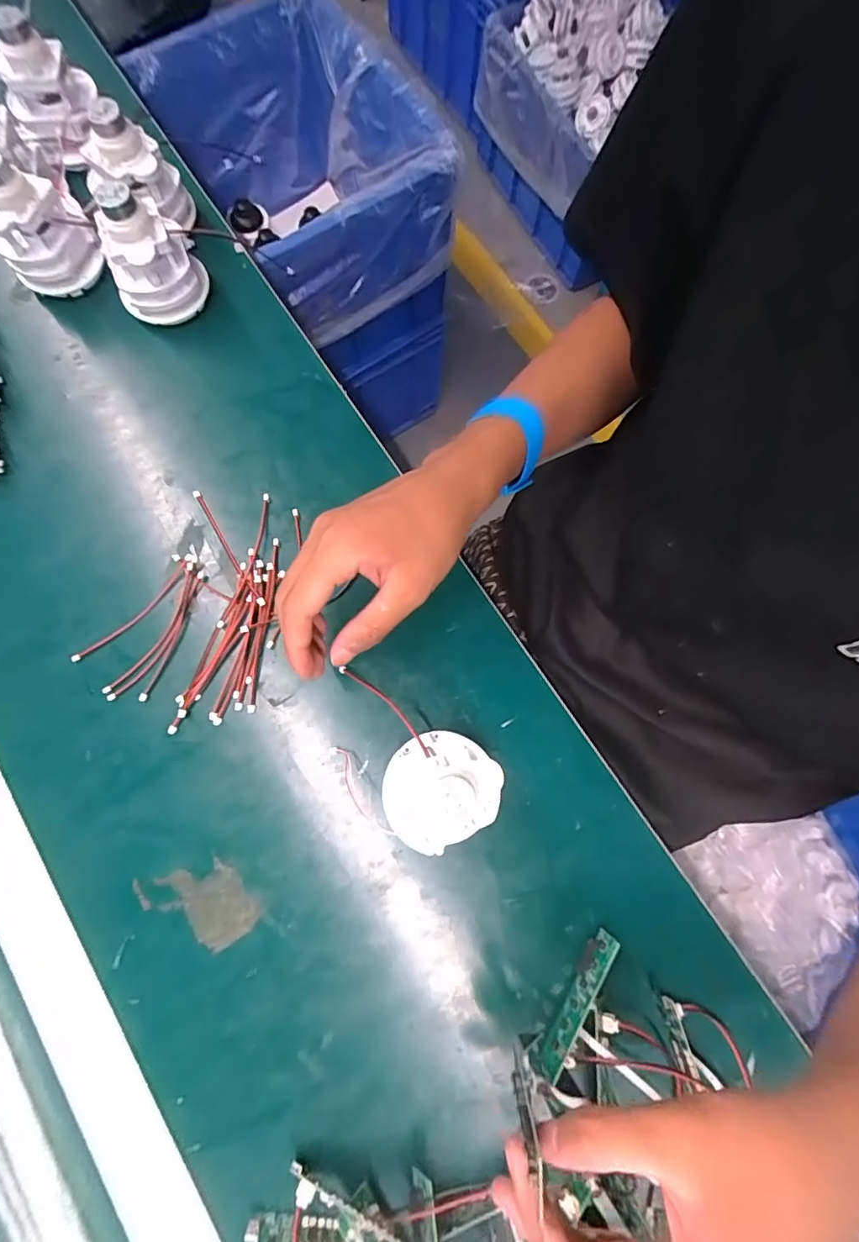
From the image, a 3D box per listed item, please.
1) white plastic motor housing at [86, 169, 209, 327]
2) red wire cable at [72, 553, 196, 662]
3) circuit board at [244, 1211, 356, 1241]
[{"bbox_3d":[-0.218,-0.284,0.391,0.067,0.094,0.061,0,77,0],"label":"white plastic motor housing"},{"bbox_3d":[-0.210,-0.008,0.367,0.012,0.006,0.107,43,81,9],"label":"red wire cable"},{"bbox_3d":[-0.070,0.337,0.281,0.061,0.016,0.011,-1,121,3],"label":"circuit board"}]

